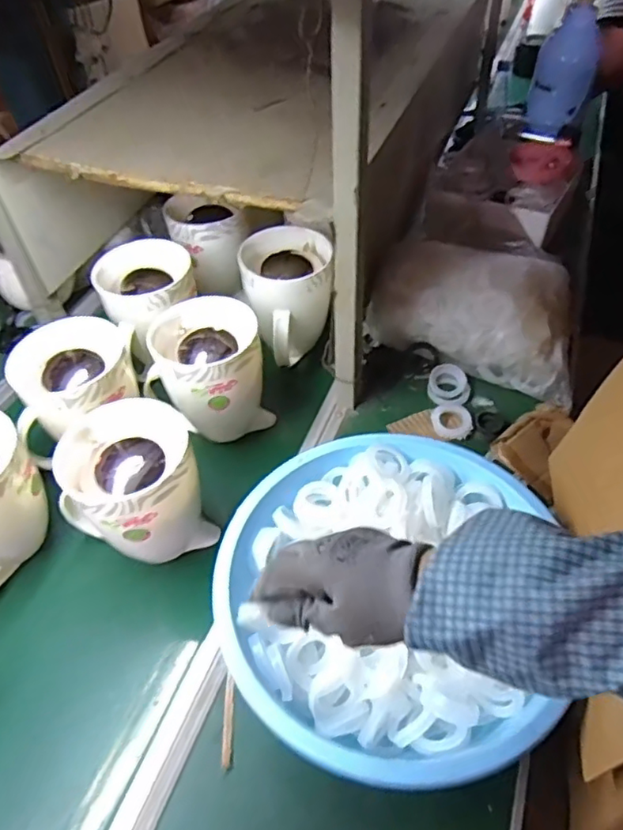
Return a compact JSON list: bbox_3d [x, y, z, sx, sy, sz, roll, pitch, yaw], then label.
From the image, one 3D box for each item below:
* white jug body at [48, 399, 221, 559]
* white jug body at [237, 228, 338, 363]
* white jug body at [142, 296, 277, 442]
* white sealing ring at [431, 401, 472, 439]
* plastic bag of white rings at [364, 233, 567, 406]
[{"bbox_3d":[-0.225,0.100,0.753,0.135,0.186,0.171,-37,55,-27],"label":"white jug body"},{"bbox_3d":[-0.045,-0.199,0.992,0.136,0.158,0.158,-8,47,-4],"label":"white jug body"},{"bbox_3d":[-0.153,-0.054,0.888,0.162,0.178,0.157,-16,48,-11],"label":"white jug body"},{"bbox_3d":[0.221,0.008,0.928,0.060,0.017,0.076,8,48,11],"label":"white sealing ring"},{"bbox_3d":[0.291,-0.190,1.005,0.345,0.144,0.211,19,51,20],"label":"plastic bag of white rings"}]

